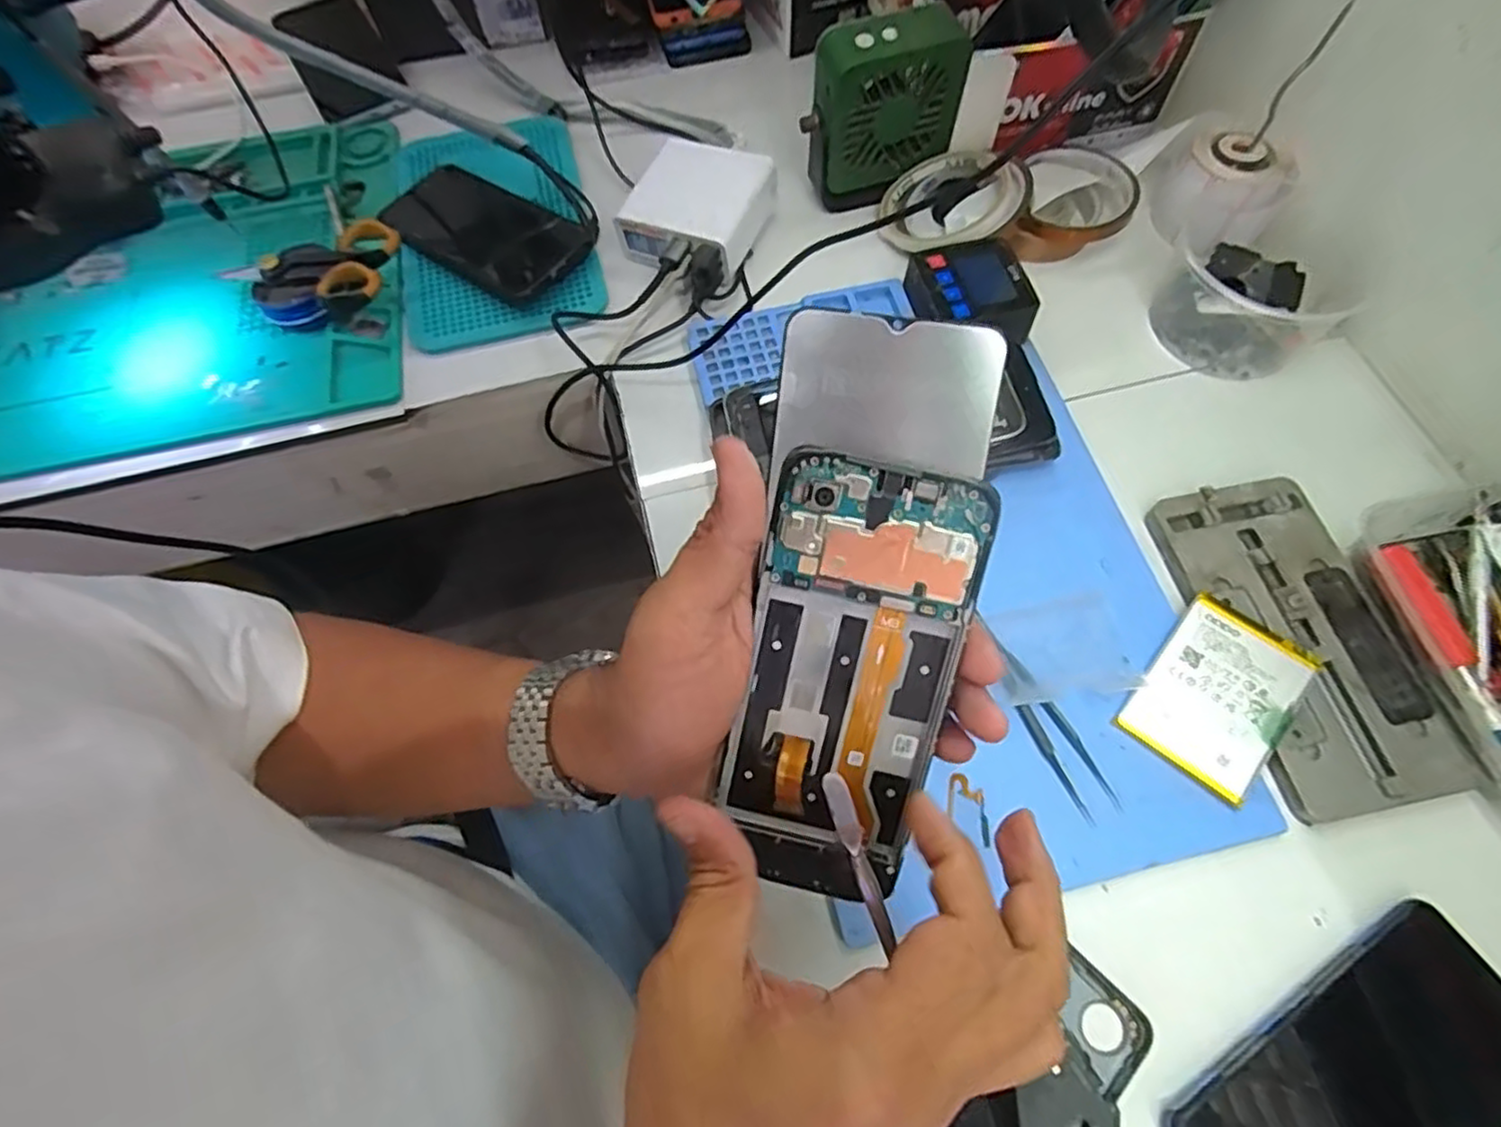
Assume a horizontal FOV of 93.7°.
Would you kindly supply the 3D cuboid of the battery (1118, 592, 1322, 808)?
[{"bbox_3d":[0.238,0.065,0.356,0.062,0.004,0.091,37,75,19],"label":"battery"}]

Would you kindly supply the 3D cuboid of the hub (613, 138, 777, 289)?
[{"bbox_3d":[-0.038,-0.252,0.501,0.094,0.040,0.097,20,67,11],"label":"hub"}]

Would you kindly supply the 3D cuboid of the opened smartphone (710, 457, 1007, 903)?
[{"bbox_3d":[0.034,0.043,0.247,0.070,0.008,0.155,12,105,8],"label":"opened smartphone"}]

